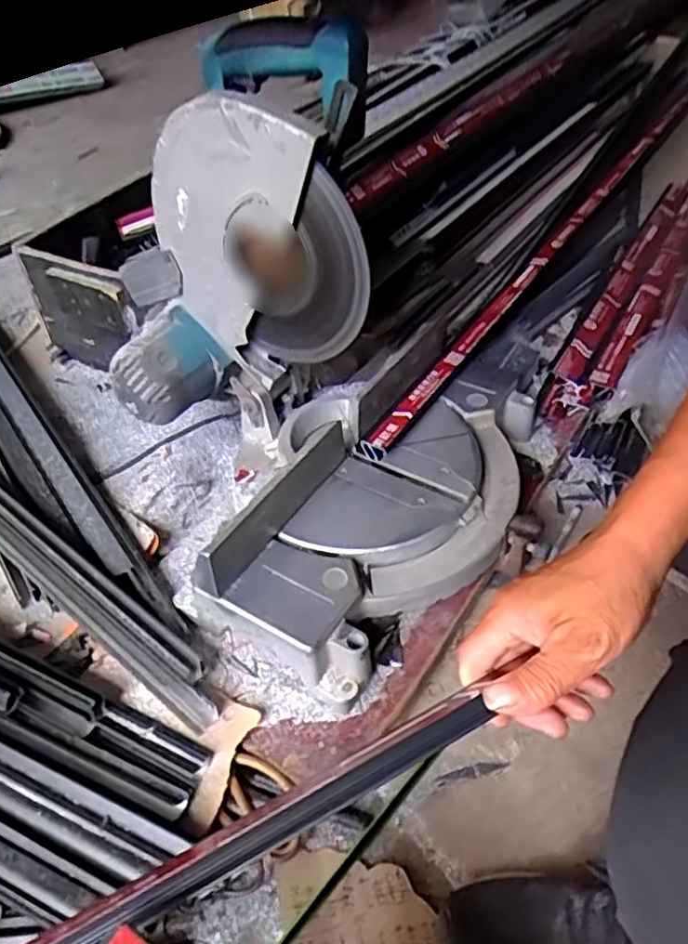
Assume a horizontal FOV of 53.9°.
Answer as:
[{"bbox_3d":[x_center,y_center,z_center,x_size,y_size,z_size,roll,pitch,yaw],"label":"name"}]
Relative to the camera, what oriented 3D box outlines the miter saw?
[{"bbox_3d":[-0.006,-0.141,0.709,0.505,0.432,0.450,-35,54,-27],"label":"miter saw"}]

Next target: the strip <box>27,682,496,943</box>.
[{"bbox_3d":[-0.095,0.218,0.356,0.389,0.017,0.023,-25,50,-13],"label":"strip"}]

